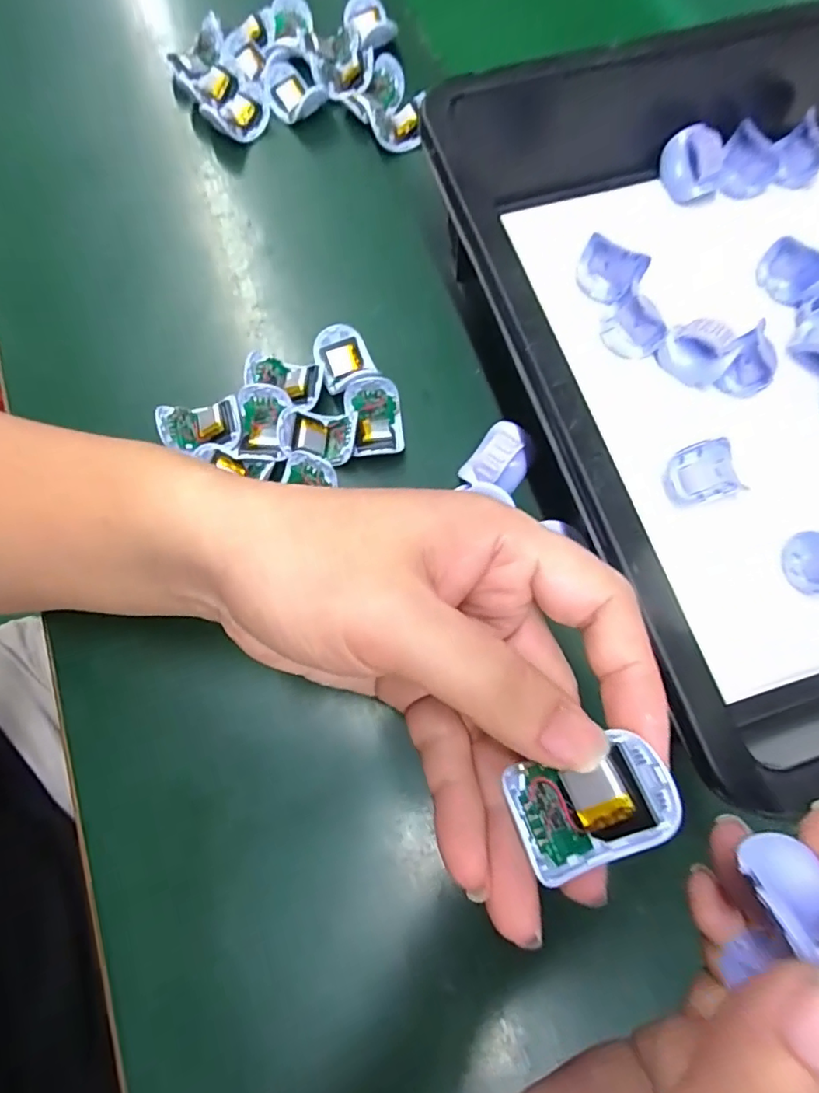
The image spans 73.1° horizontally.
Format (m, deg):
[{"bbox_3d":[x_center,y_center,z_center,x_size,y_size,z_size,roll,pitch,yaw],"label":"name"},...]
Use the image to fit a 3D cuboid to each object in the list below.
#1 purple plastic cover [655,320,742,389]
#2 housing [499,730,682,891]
[{"bbox_3d":[0.157,-0.106,0.303,0.034,0.027,0.021,43,77,11],"label":"purple plastic cover"},{"bbox_3d":[0.049,0.070,0.147,0.040,0.013,0.029,-16,74,-5],"label":"housing"}]

